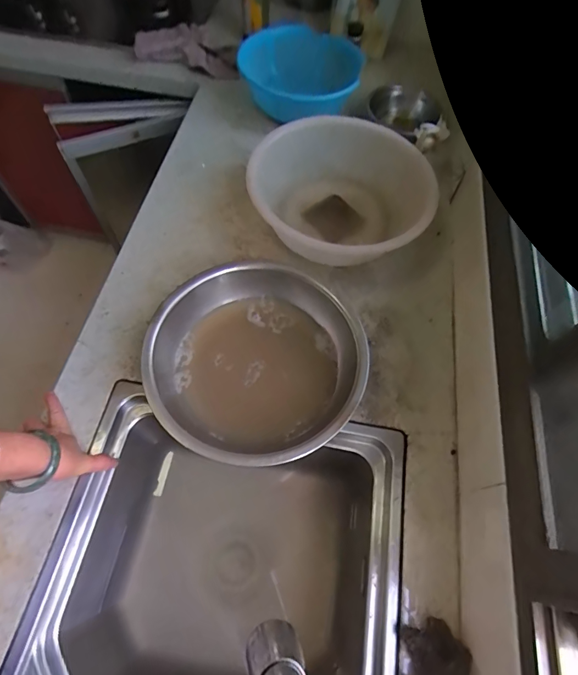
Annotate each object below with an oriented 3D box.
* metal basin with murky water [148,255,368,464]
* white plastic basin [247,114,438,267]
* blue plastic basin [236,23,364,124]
[{"bbox_3d":[-0.051,0.039,0.560,0.271,0.081,0.285,1,64,-2],"label":"metal basin with murky water"},{"bbox_3d":[0.083,-0.252,0.699,0.273,0.102,0.312,-25,67,-14],"label":"white plastic basin"},{"bbox_3d":[0.022,-0.616,0.905,0.258,0.101,0.258,0,64,-3],"label":"blue plastic basin"}]

